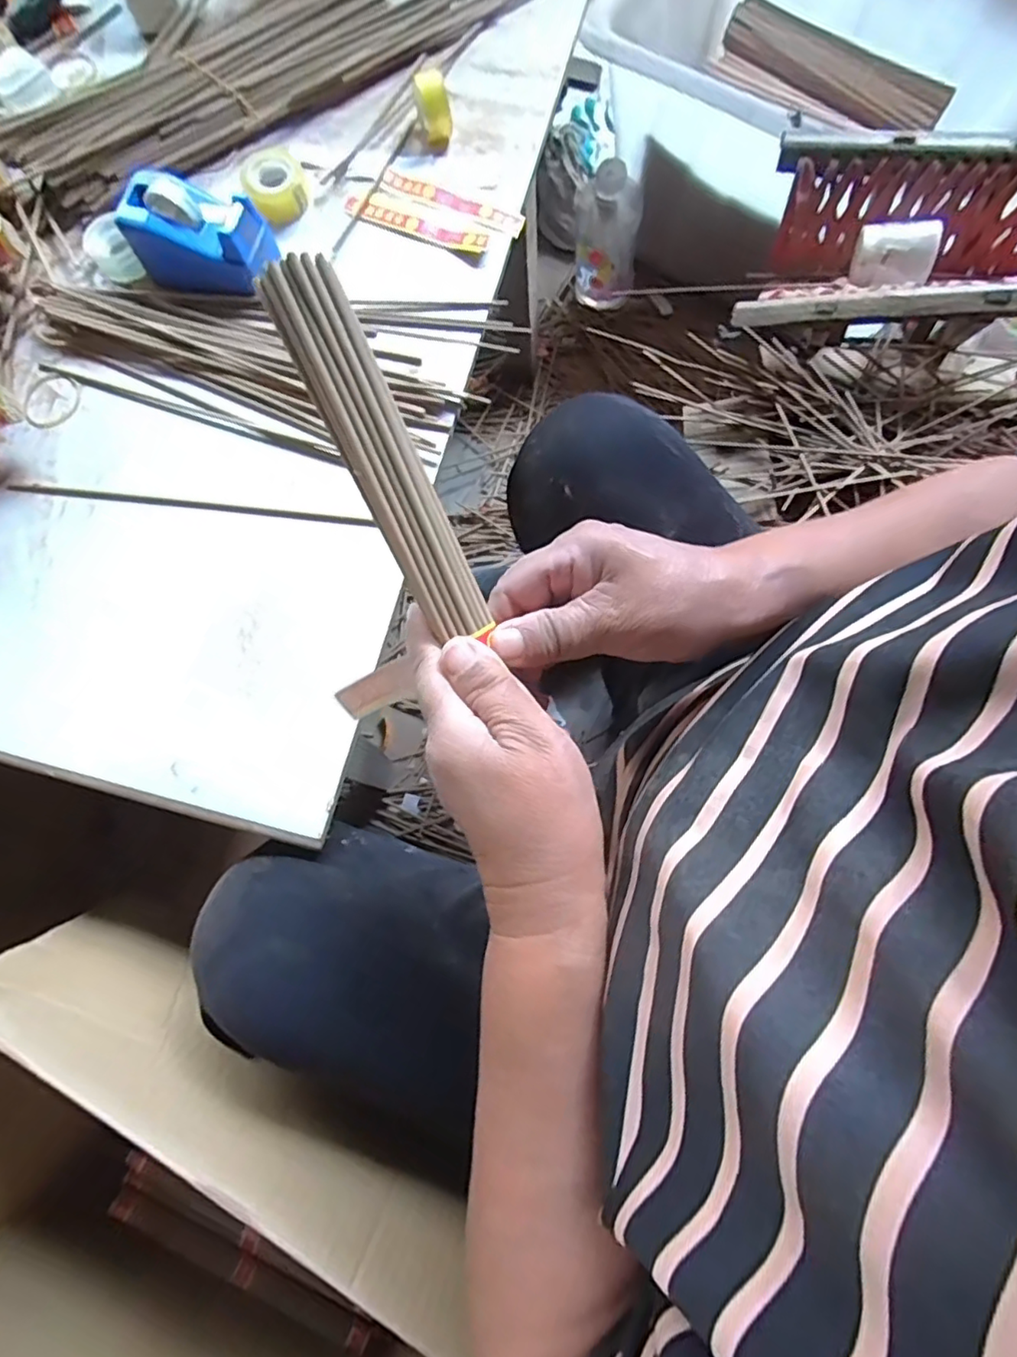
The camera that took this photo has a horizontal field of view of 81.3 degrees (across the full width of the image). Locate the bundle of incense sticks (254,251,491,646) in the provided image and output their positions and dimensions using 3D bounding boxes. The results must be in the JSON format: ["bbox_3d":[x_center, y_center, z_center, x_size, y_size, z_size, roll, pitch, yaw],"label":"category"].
[{"bbox_3d":[-0.047,-0.083,0.226,0.026,0.010,0.142,-27,104,-4],"label":"bundle of incense sticks"}]

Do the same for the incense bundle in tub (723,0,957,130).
[{"bbox_3d":[0.457,-0.855,0.833,0.320,0.044,0.079,31,81,7],"label":"incense bundle in tub"}]

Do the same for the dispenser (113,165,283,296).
[{"bbox_3d":[-0.234,-0.338,0.447,0.103,0.047,0.056,11,78,4],"label":"dispenser"}]

